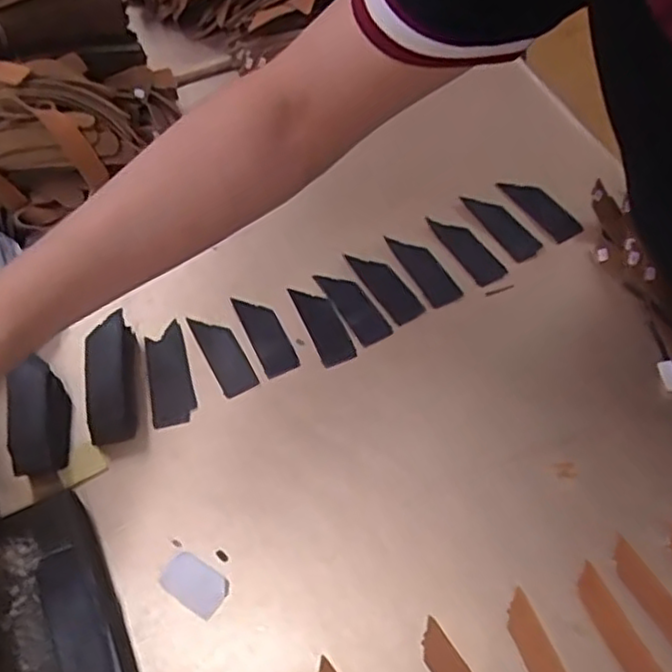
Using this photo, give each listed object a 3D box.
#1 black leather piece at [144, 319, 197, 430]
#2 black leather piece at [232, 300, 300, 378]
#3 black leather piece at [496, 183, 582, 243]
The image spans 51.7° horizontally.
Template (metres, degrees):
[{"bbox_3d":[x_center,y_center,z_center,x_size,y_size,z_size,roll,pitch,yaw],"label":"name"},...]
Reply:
[{"bbox_3d":[-0.108,0.024,0.444,0.026,0.006,0.071,-15,58,-7],"label":"black leather piece"},{"bbox_3d":[-0.046,-0.002,0.454,0.023,0.004,0.065,-23,59,-11],"label":"black leather piece"},{"bbox_3d":[0.148,-0.093,0.501,0.027,0.005,0.064,-33,63,-16],"label":"black leather piece"}]

